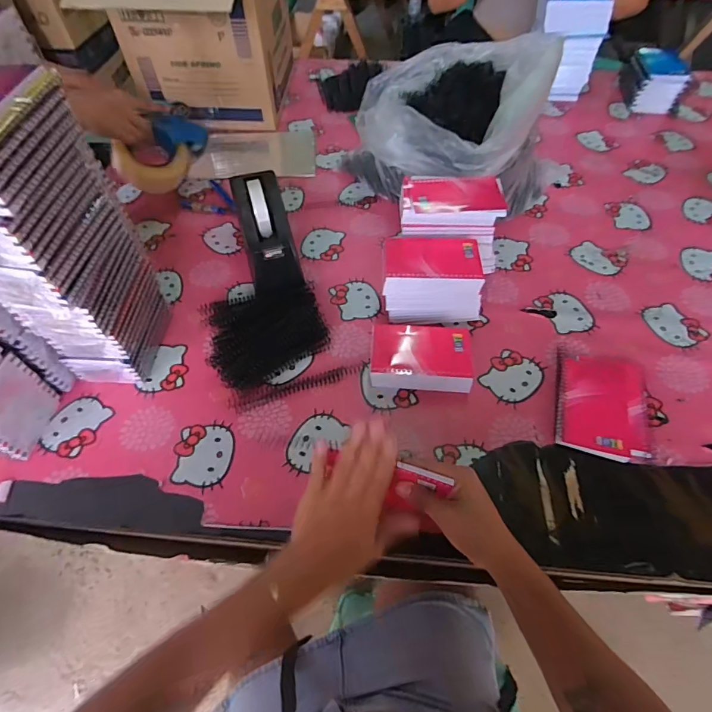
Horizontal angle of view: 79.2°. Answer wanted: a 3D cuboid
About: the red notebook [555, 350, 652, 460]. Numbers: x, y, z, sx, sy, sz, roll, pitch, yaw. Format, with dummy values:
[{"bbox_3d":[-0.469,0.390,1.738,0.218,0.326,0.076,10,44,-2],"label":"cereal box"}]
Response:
[{"bbox_3d":[0.319,0.057,0.555,0.111,0.018,0.153,13,56,9],"label":"red notebook"}]

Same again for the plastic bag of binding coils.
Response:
[{"bbox_3d":[0.176,-0.410,0.761,0.329,0.213,0.310,-18,57,-12],"label":"plastic bag of binding coils"}]

